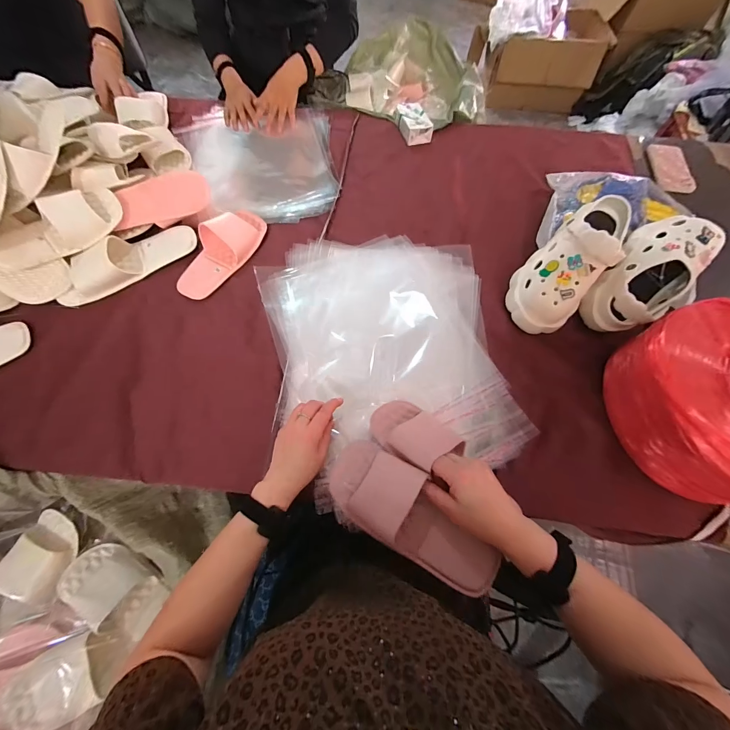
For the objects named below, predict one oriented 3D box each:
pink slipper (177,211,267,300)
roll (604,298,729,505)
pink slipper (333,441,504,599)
[{"bbox_3d":[-0.291,-0.241,0.652,0.099,0.048,0.232,30,69,11],"label":"pink slipper"},{"bbox_3d":[0.533,0.056,0.490,0.246,0.126,0.263,1,66,-2],"label":"roll"},{"bbox_3d":[0.057,0.191,0.409,0.234,0.046,0.091,37,70,13],"label":"pink slipper"}]

